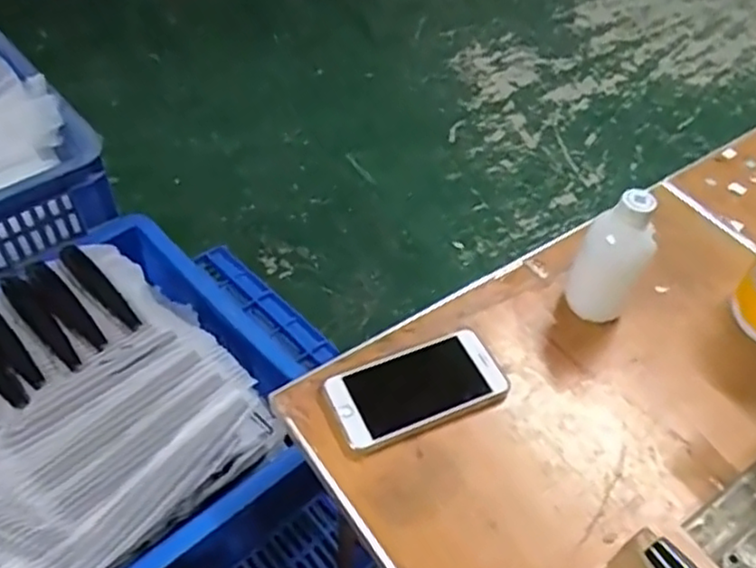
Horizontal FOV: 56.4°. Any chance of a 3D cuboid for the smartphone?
[{"bbox_3d":[0.036,0.093,0.637,0.159,0.010,0.082,-19,53,-18],"label":"smartphone"}]

